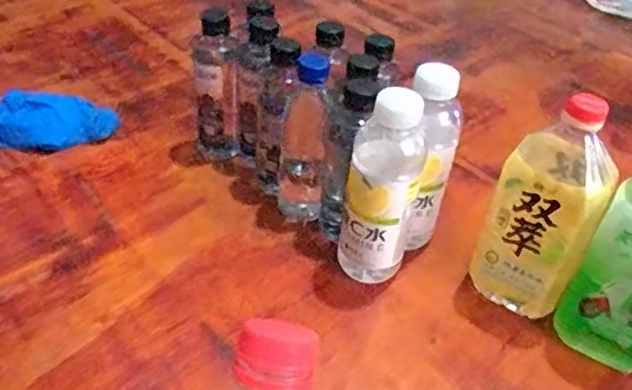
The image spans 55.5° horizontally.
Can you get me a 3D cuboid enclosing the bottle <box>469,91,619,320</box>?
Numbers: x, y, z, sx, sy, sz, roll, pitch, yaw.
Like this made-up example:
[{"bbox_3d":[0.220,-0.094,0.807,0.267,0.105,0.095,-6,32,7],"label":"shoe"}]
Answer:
[{"bbox_3d":[0.213,0.015,0.552,0.086,0.220,0.086,23,43,23],"label":"bottle"}]

